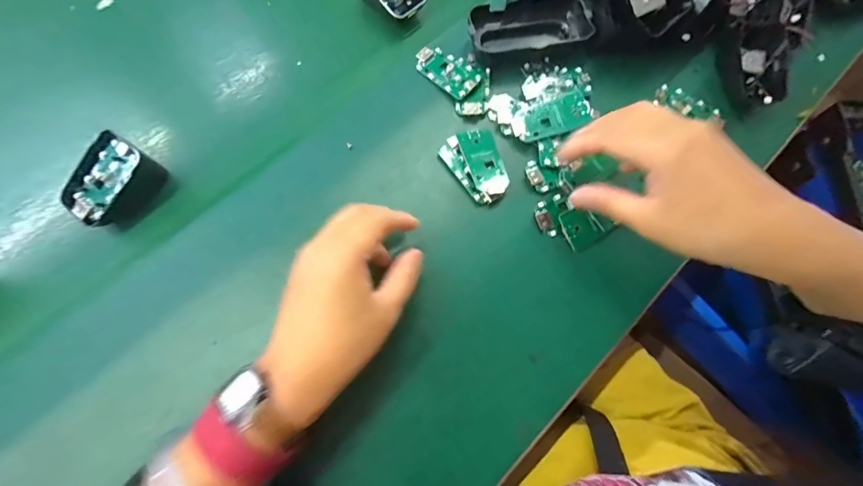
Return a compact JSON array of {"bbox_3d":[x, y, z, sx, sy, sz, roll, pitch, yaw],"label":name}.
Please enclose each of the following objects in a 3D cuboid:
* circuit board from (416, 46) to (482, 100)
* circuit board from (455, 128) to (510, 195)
[{"bbox_3d":[0.015,-0.156,0.345,0.035,0.009,0.063,-42,77,-13],"label":"circuit board"},{"bbox_3d":[0.044,-0.069,0.320,0.031,0.010,0.065,-16,73,-5],"label":"circuit board"}]

